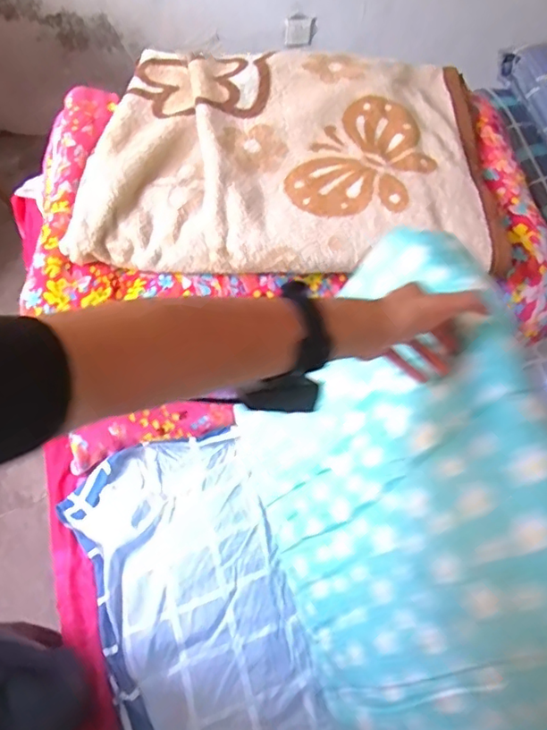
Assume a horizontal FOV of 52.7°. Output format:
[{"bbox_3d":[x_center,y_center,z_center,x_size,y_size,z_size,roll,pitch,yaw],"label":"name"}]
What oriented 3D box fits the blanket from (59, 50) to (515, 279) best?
[{"bbox_3d":[0.027,-0.363,0.935,0.674,0.077,0.490,1,61,-4],"label":"blanket"}]

